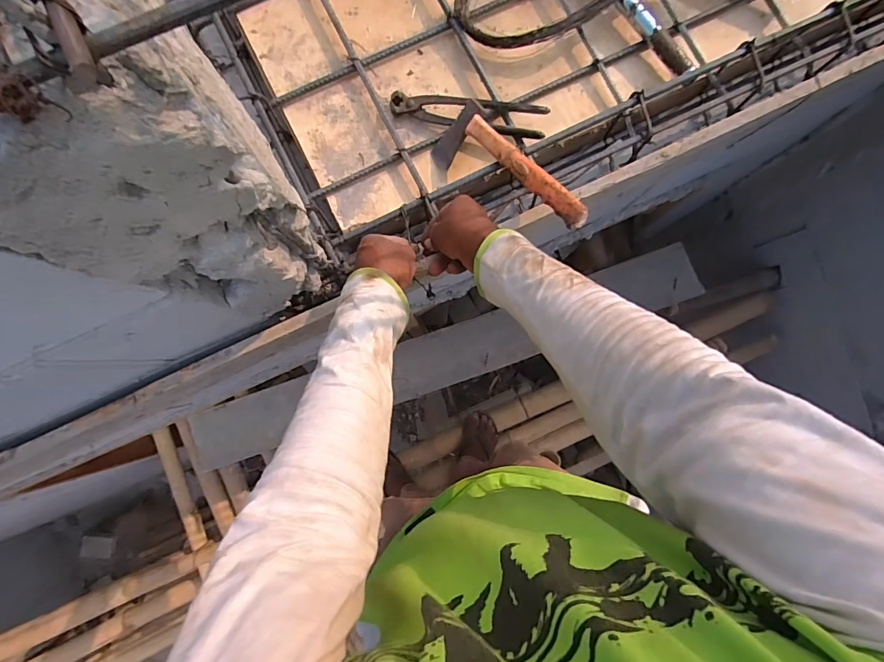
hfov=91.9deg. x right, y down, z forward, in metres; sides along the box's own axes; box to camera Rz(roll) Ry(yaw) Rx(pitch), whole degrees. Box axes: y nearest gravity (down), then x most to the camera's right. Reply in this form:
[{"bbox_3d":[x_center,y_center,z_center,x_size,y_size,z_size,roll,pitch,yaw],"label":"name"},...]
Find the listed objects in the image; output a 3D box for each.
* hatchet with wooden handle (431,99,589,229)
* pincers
[{"bbox_3d":[0.083,-0.206,0.540,0.077,0.045,0.260,-37,56,-5],"label":"hatchet with wooden handle"},{"bbox_3d":[0.036,-0.314,0.615,0.220,0.045,0.045,13,84,0],"label":"pincers"}]

